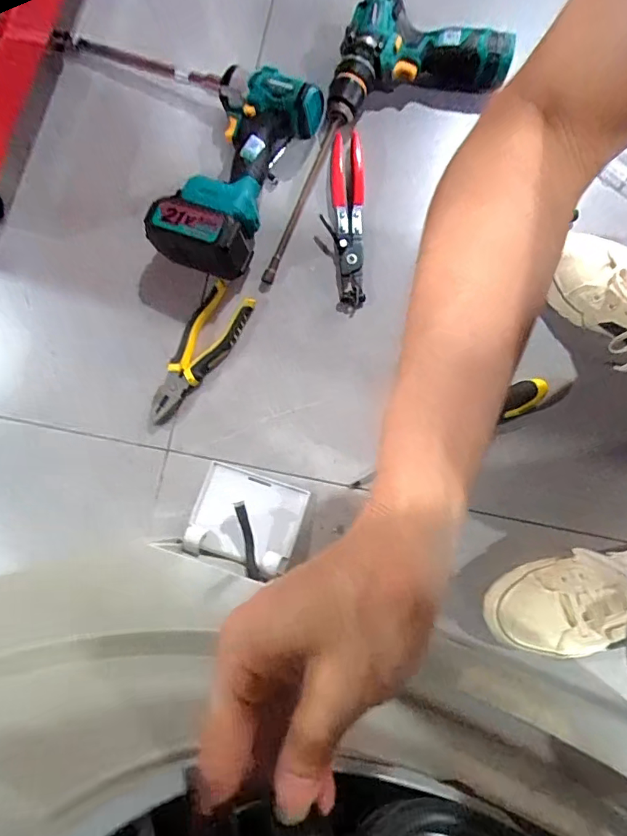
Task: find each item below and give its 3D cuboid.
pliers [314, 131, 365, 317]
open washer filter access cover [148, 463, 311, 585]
[{"bbox_3d":[0.034,-0.225,0.574,0.051,0.030,0.193,-2,93,-1],"label":"pliers"},{"bbox_3d":[-0.082,0.114,0.542,0.128,0.023,0.110,20,79,3],"label":"open washer filter access cover"}]

